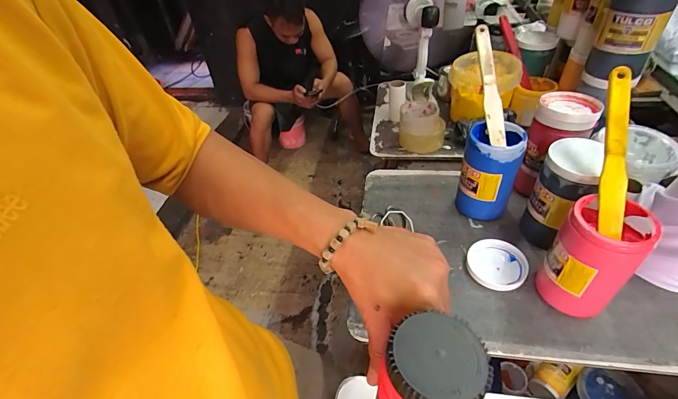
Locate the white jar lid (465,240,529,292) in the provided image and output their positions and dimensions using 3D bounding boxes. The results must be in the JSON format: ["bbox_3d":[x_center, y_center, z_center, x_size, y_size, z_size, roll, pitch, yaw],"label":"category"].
[{"bbox_3d":[0.267,0.110,0.579,0.093,0.011,0.098,-4,43,4],"label":"white jar lid"}]

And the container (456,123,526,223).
[{"bbox_3d":[0.275,-0.047,0.634,0.092,0.165,0.095,12,46,19],"label":"container"}]

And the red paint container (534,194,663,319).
[{"bbox_3d":[0.352,0.086,0.483,0.094,0.169,0.096,32,55,34],"label":"red paint container"}]

